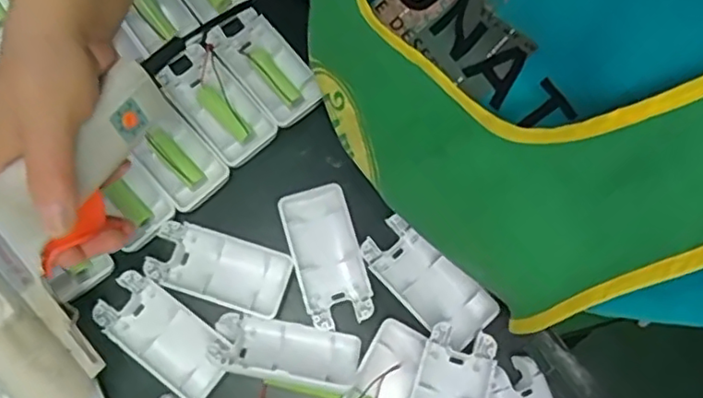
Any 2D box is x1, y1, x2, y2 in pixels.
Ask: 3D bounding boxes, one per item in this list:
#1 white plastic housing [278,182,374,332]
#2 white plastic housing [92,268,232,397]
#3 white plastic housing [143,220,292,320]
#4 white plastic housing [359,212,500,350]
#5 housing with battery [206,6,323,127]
[{"bbox_3d":[-0.017,0.038,0.426,0.045,0.011,0.095,-17,77,-4],"label":"white plastic housing"},{"bbox_3d":[-0.124,0.090,0.411,0.091,0.015,0.047,36,78,8],"label":"white plastic housing"},{"bbox_3d":[-0.089,0.047,0.422,0.092,0.012,0.045,18,77,4],"label":"white plastic housing"},{"bbox_3d":[0.051,0.055,0.417,0.044,0.010,0.093,-43,80,-10],"label":"white plastic housing"},{"bbox_3d":[-0.062,-0.099,0.456,0.046,0.011,0.093,-38,79,-9],"label":"housing with battery"}]

